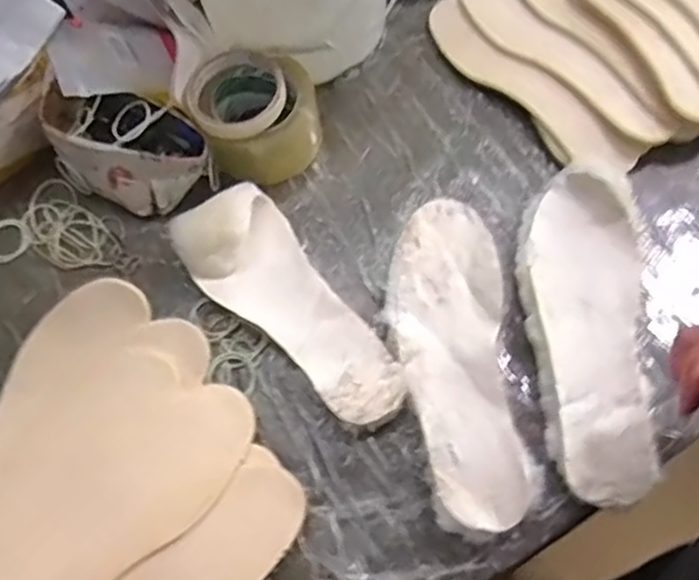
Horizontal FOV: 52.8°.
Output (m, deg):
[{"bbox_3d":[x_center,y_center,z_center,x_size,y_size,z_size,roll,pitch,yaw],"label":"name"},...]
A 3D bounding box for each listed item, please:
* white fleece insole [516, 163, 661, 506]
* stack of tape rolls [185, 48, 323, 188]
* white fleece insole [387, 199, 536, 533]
[{"bbox_3d":[0.191,0.026,0.567,0.094,0.028,0.272,0,66,4],"label":"white fleece insole"},{"bbox_3d":[-0.085,-0.162,0.655,0.112,0.073,0.101,-17,65,-4],"label":"stack of tape rolls"},{"bbox_3d":[0.084,0.048,0.567,0.092,0.023,0.269,-4,66,2],"label":"white fleece insole"}]

